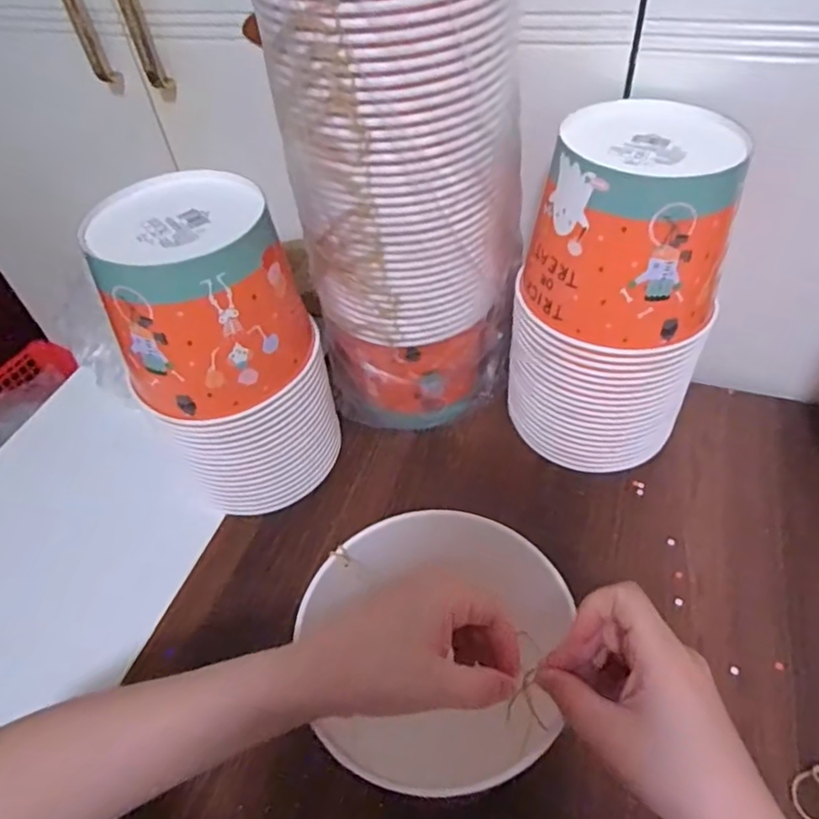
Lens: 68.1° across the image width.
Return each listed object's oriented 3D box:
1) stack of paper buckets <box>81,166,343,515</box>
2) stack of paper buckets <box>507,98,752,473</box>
[{"bbox_3d":[-0.148,-0.040,0.519,0.141,0.269,0.131,-12,49,-4],"label":"stack of paper buckets"},{"bbox_3d":[0.173,-0.082,0.516,0.142,0.278,0.149,35,61,30],"label":"stack of paper buckets"}]

